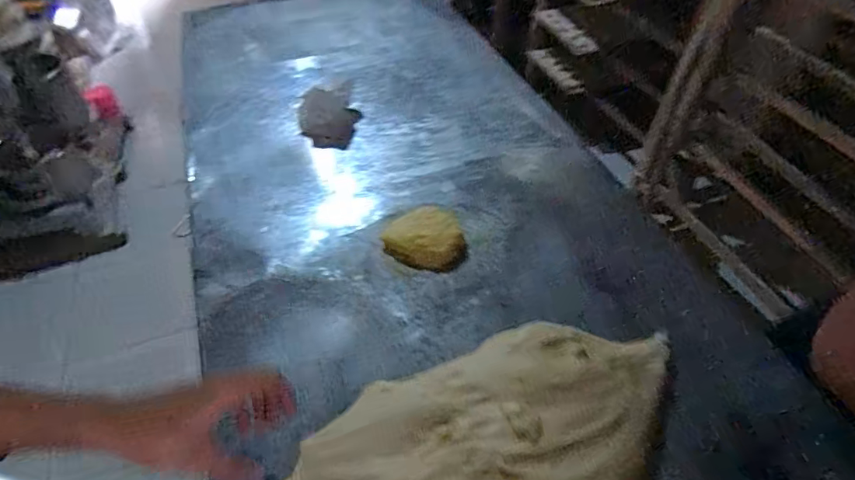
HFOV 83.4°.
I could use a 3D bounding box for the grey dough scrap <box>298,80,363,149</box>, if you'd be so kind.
[{"bbox_3d":[-0.177,-0.224,0.866,0.105,0.013,0.167,-9,61,-14],"label":"grey dough scrap"}]

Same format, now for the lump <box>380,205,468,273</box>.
[{"bbox_3d":[0.000,-0.004,0.666,0.113,0.028,0.093,16,49,15],"label":"lump"}]

